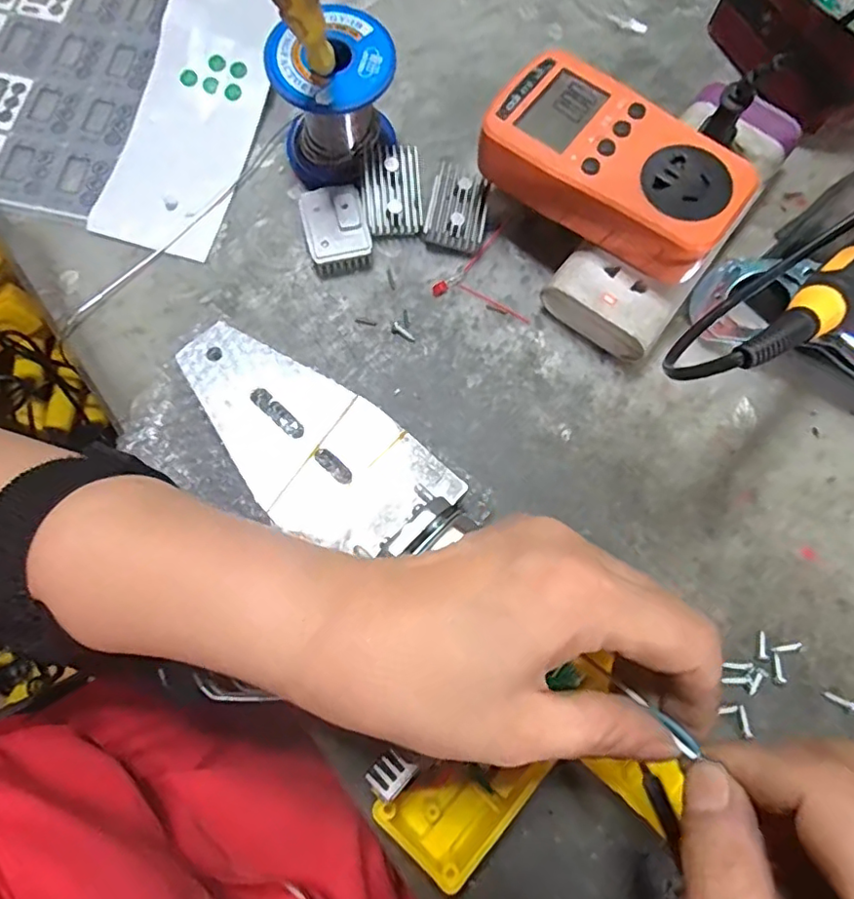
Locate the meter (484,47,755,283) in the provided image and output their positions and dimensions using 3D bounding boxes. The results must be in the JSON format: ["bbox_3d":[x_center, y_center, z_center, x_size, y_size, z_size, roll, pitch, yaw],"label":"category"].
[{"bbox_3d":[0.091,-0.140,0.282,0.124,0.034,0.065,34,77,7],"label":"meter"}]

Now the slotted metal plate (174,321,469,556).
[{"bbox_3d":[-0.060,-0.007,0.266,0.144,0.004,0.067,39,71,11],"label":"slotted metal plate"}]

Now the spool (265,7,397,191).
[{"bbox_3d":[-0.048,-0.184,0.306,0.063,0.063,0.058,-15,77,-5],"label":"spool"}]

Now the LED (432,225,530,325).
[{"bbox_3d":[0.026,-0.094,0.318,0.048,0.004,0.058,-12,77,-5],"label":"LED"}]

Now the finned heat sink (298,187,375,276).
[{"bbox_3d":[-0.050,-0.123,0.316,0.034,0.016,0.046,-14,77,-5],"label":"finned heat sink"}]

